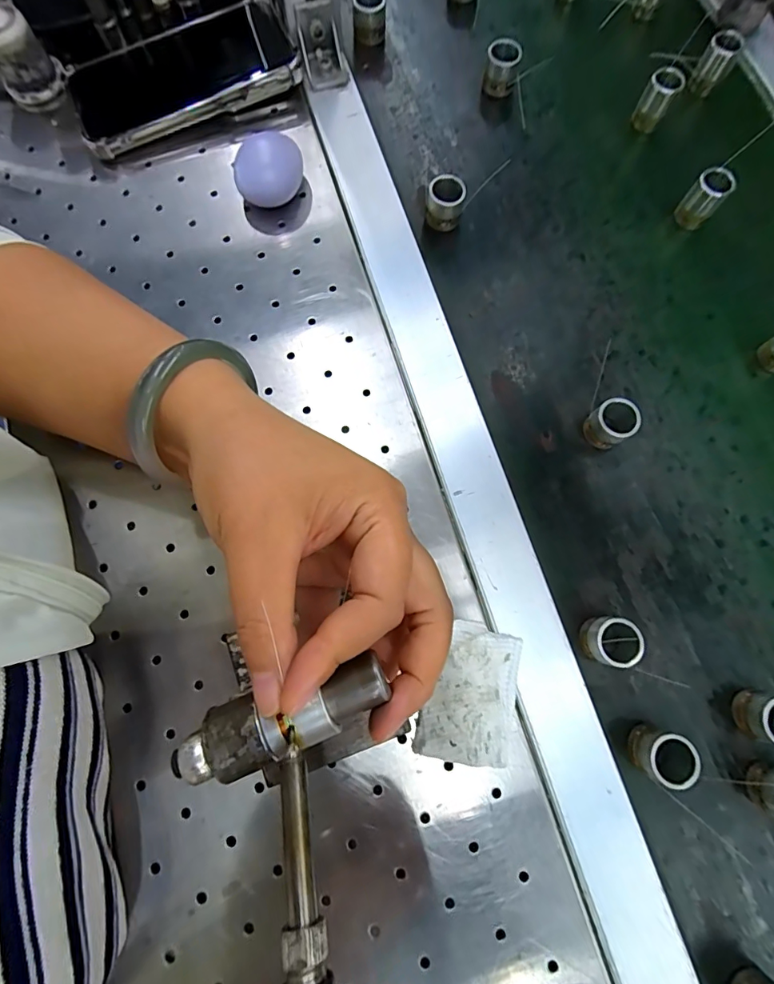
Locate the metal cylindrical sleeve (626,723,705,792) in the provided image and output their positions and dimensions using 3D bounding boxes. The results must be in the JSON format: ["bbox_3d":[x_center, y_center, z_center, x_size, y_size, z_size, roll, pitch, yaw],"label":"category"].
[{"bbox_3d":[0.141,0.135,0.234,0.025,0.026,0.023,0,77,-1],"label":"metal cylindrical sleeve"}]

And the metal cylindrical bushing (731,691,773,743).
[{"bbox_3d":[0.202,0.120,0.239,0.022,0.025,0.023,0,77,-1],"label":"metal cylindrical bushing"}]

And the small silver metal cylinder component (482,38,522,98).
[{"bbox_3d":[0.085,-0.315,0.338,0.023,0.029,0.018,14,77,2],"label":"small silver metal cylinder component"}]

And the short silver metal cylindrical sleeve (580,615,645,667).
[{"bbox_3d":[0.121,0.080,0.246,0.026,0.024,0.025,0,77,-1],"label":"short silver metal cylindrical sleeve"}]

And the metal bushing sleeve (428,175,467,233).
[{"bbox_3d":[0.040,-0.200,0.313,0.024,0.025,0.024,9,77,1],"label":"metal bushing sleeve"}]

